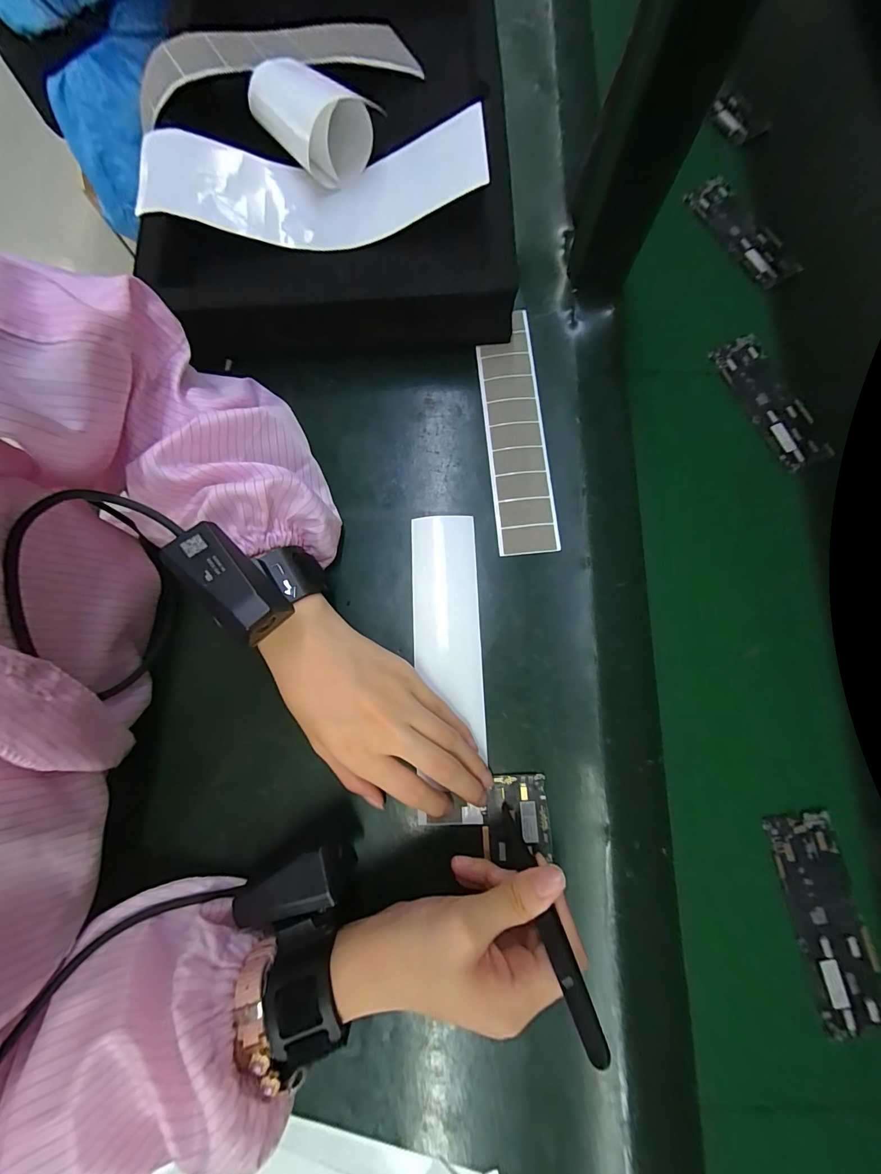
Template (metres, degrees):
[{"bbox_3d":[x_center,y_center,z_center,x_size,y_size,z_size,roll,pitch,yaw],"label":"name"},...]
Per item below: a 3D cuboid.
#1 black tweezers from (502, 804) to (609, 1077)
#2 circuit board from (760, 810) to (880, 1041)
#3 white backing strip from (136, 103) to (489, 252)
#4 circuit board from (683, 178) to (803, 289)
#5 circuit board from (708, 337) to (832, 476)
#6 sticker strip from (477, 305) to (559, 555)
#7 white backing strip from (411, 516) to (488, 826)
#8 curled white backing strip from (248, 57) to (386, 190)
[{"bbox_3d":[0.054,0.174,0.213,0.014,0.115,0.009,-21,115,-4],"label":"black tweezers"},{"bbox_3d":[0.249,0.213,0.251,0.044,0.006,0.121,-11,80,-2],"label":"circuit board"},{"bbox_3d":[-0.106,-0.349,0.343,0.278,0.053,0.096,-4,79,0],"label":"white backing strip"},{"bbox_3d":[0.272,-0.319,0.350,0.040,0.007,0.116,-30,81,-5],"label":"circuit board"},{"bbox_3d":[0.273,-0.153,0.322,0.042,0.008,0.119,-26,80,-4],"label":"circuit board"},{"bbox_3d":[0.060,-0.125,0.317,0.045,0.004,0.205,-6,81,3],"label":"sticker strip"},{"bbox_3d":[0.006,0.053,0.284,0.049,0.006,0.216,-1,81,-5],"label":"white backing strip"},{"bbox_3d":[-0.110,-0.412,0.347,0.100,0.051,0.073,34,81,6],"label":"curled white backing strip"}]

